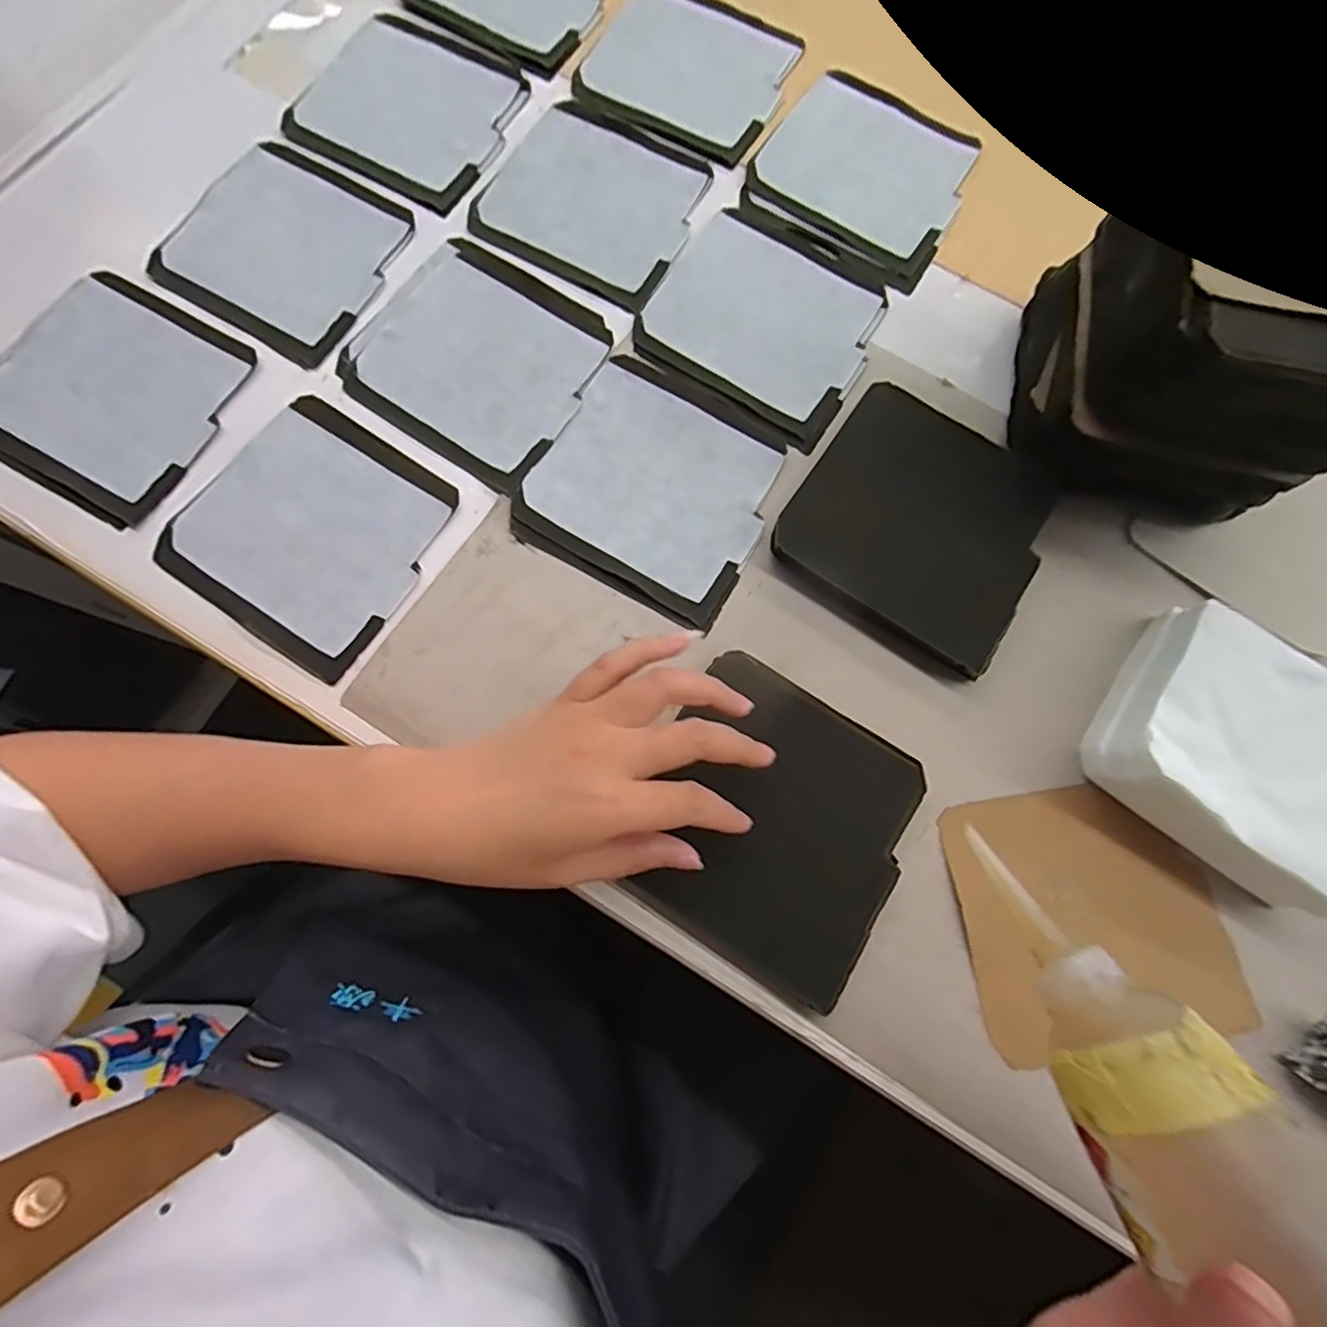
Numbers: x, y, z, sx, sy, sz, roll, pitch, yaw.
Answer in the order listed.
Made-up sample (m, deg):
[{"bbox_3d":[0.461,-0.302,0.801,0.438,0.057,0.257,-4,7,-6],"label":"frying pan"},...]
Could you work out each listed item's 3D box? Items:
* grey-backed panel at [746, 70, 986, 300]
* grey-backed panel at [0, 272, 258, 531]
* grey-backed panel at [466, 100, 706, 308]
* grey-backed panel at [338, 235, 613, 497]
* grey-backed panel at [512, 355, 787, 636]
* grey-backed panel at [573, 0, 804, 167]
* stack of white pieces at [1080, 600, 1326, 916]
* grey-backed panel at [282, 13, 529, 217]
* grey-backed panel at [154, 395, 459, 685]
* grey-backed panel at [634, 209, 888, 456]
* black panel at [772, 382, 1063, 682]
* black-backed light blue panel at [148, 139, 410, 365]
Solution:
[{"bbox_3d":[0.142,-0.337,0.437,0.139,0.008,0.135,35,79,7],"label":"grey-backed panel"},{"bbox_3d":[-0.327,-0.162,0.377,0.129,0.011,0.133,29,78,5],"label":"grey-backed panel"},{"bbox_3d":[-0.046,-0.313,0.428,0.136,0.008,0.125,29,78,5],"label":"grey-backed panel"},{"bbox_3d":[-0.113,-0.193,0.397,0.142,0.006,0.133,34,79,6],"label":"grey-backed panel"},{"bbox_3d":[-0.004,-0.105,0.378,0.133,0.005,0.132,28,78,5],"label":"grey-backed panel"},{"bbox_3d":[0.020,-0.426,0.452,0.135,0.004,0.124,27,78,5],"label":"grey-backed panel"},{"bbox_3d":[0.301,0.051,0.326,0.134,0.043,0.114,34,79,6],"label":"stack of white pieces"},{"bbox_3d":[-0.175,-0.385,0.439,0.137,0.006,0.131,28,78,5],"label":"grey-backed panel"},{"bbox_3d":[-0.200,-0.078,0.362,0.133,0.009,0.130,33,79,6],"label":"grey-backed panel"},{"bbox_3d":[0.066,-0.219,0.409,0.139,0.006,0.131,33,79,6],"label":"grey-backed panel"},{"bbox_3d":[0.150,-0.082,0.369,0.136,0.018,0.130,35,79,7],"label":"black panel"},{"bbox_3d":[-0.242,-0.269,0.408,0.133,0.008,0.124,32,79,6],"label":"black-backed light blue panel"}]

